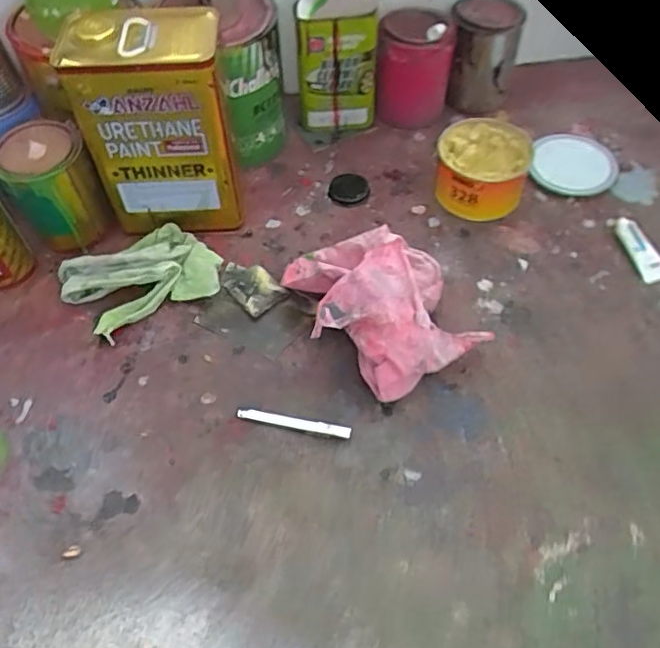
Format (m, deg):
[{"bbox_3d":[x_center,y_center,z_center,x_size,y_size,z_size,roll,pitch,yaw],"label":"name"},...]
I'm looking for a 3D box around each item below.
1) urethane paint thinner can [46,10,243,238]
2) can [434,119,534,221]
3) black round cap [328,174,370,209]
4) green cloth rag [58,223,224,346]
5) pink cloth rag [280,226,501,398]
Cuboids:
[{"bbox_3d":[-0.206,-0.230,0.729,0.172,0.242,0.120,-1,55,-2],"label":"urethane paint thinner can"},{"bbox_3d":[0.210,-0.211,0.826,0.123,0.069,0.121,1,55,-1],"label":"can"},{"bbox_3d":[0.026,-0.190,0.845,0.055,0.012,0.067,-1,55,-2],"label":"black round cap"},{"bbox_3d":[-0.230,-0.056,0.727,0.187,0.041,0.117,-21,58,-16],"label":"green cloth rag"},{"bbox_3d":[0.067,-0.030,0.688,0.193,0.085,0.226,-18,58,-14],"label":"pink cloth rag"}]

